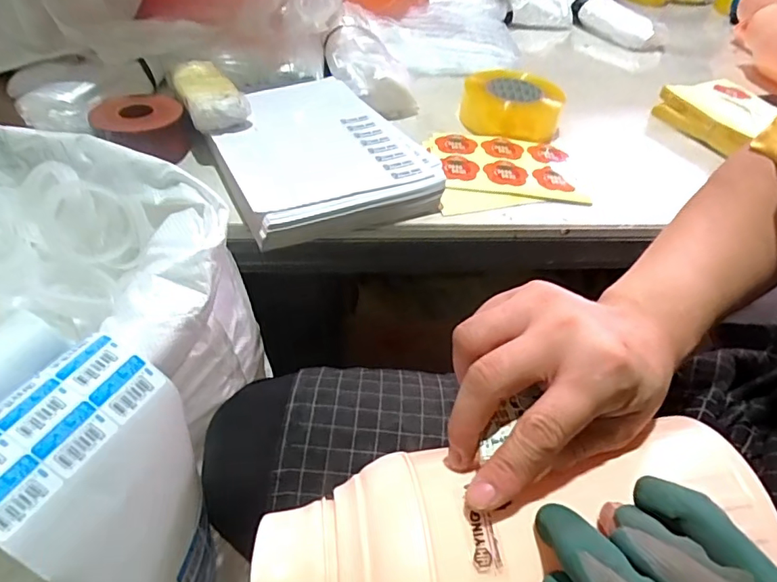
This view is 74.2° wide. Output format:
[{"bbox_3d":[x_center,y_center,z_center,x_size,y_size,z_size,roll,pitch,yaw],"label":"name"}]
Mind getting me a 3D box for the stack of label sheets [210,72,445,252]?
[{"bbox_3d":[-0.093,-0.175,0.611,0.216,0.040,0.301,-17,48,-22],"label":"stack of label sheets"}]

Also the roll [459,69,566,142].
[{"bbox_3d":[0.171,-0.260,0.709,0.133,0.047,0.130,3,43,-3],"label":"roll"}]

